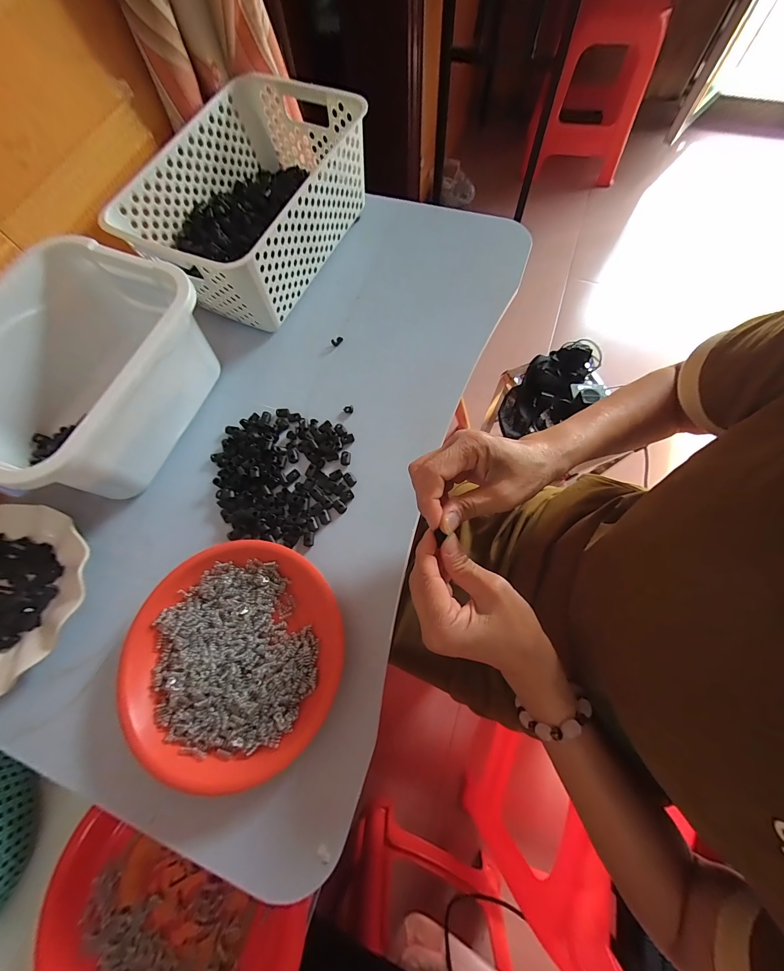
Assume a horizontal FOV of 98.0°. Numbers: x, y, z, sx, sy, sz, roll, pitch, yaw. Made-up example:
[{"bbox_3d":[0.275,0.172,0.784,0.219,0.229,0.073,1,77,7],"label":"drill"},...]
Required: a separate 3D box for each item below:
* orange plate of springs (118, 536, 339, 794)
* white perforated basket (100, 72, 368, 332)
[{"bbox_3d":[-0.144,0.151,0.314,0.189,0.036,0.186,-1,71,2],"label":"orange plate of springs"},{"bbox_3d":[-0.181,-0.369,0.455,0.198,0.108,0.309,26,74,11],"label":"white perforated basket"}]

